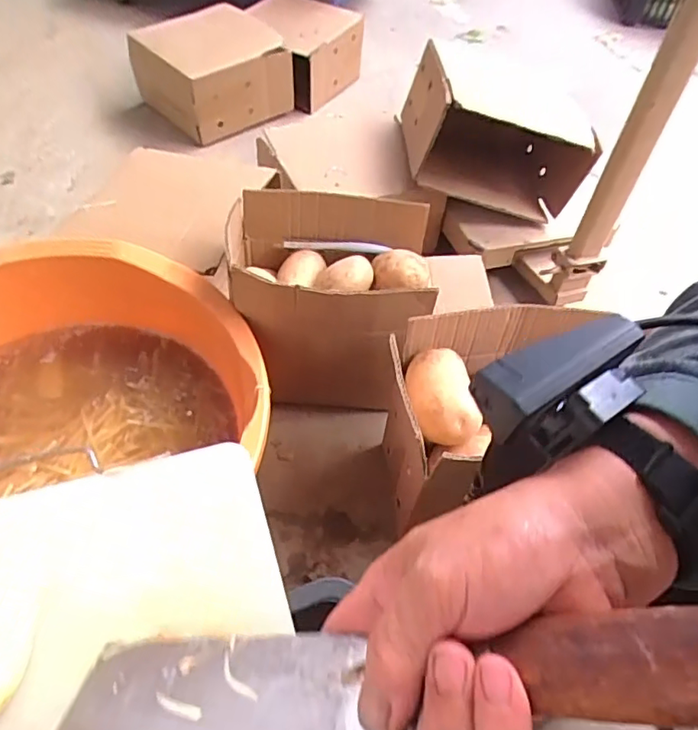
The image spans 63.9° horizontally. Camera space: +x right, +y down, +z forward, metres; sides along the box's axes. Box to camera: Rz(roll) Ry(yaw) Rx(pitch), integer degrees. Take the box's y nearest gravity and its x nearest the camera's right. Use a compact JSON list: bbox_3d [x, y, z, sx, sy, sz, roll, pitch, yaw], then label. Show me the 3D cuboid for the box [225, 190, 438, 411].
[{"bbox_3d":[-0.032,-0.087,0.789,0.262,0.238,0.217,4,50,-3],"label":"box"}]

